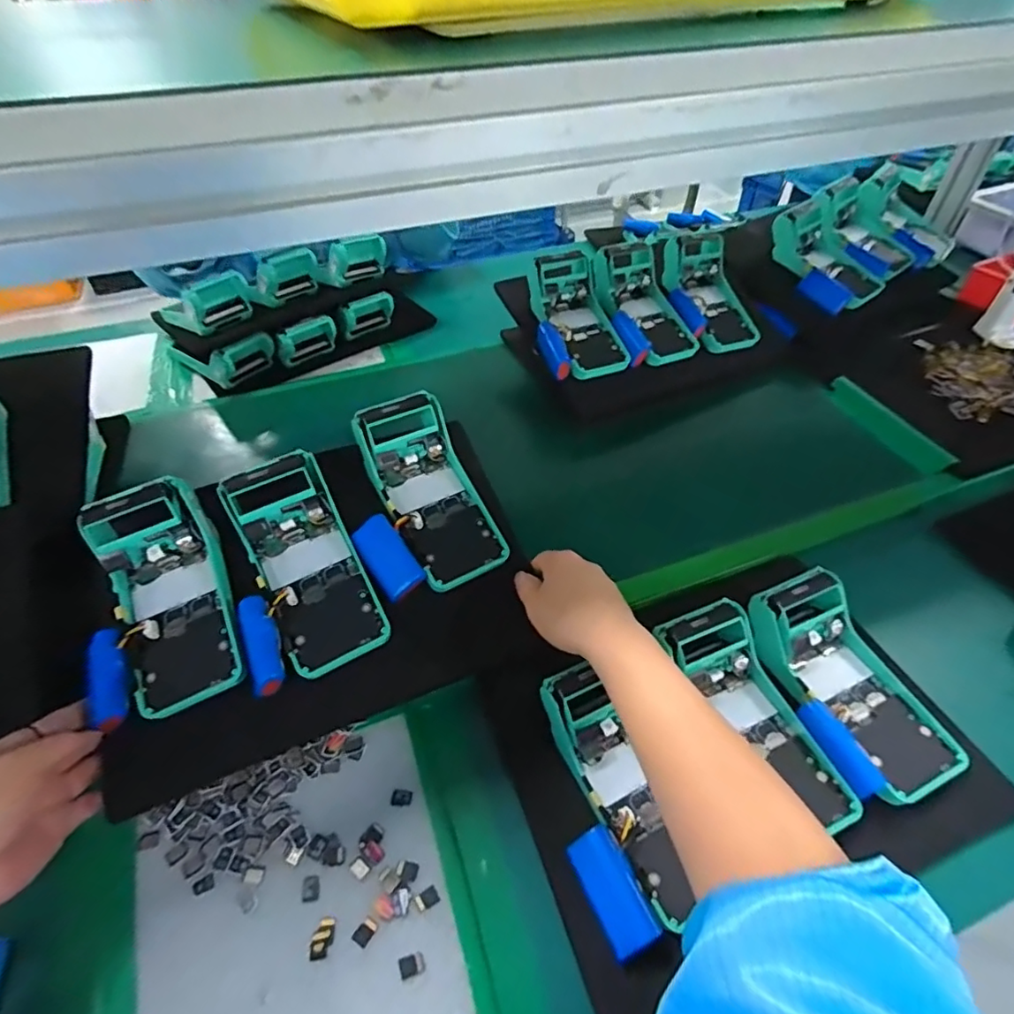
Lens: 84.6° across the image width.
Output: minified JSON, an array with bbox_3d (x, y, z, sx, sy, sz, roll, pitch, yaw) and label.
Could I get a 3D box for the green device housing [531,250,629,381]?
[{"bbox_3d":[0.080,-0.234,0.697,0.096,0.052,0.171,-18,75,-13],"label":"green device housing"}]

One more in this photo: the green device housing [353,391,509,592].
[{"bbox_3d":[-0.068,-0.012,0.490,0.082,0.049,0.169,-25,77,-18],"label":"green device housing"}]

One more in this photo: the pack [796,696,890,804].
[{"bbox_3d":[0.245,0.177,0.412,0.022,0.018,0.070,-18,52,-13],"label":"pack"}]

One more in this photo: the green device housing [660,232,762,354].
[{"bbox_3d":[0.270,-0.284,0.754,0.103,0.050,0.171,-17,79,-13],"label":"green device housing"}]

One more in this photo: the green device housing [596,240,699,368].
[{"bbox_3d":[0.172,-0.259,0.724,0.108,0.051,0.178,-24,79,-18],"label":"green device housing"}]

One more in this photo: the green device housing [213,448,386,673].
[{"bbox_3d":[-0.159,0.045,0.448,0.075,0.049,0.171,-25,79,-18],"label":"green device housing"}]

